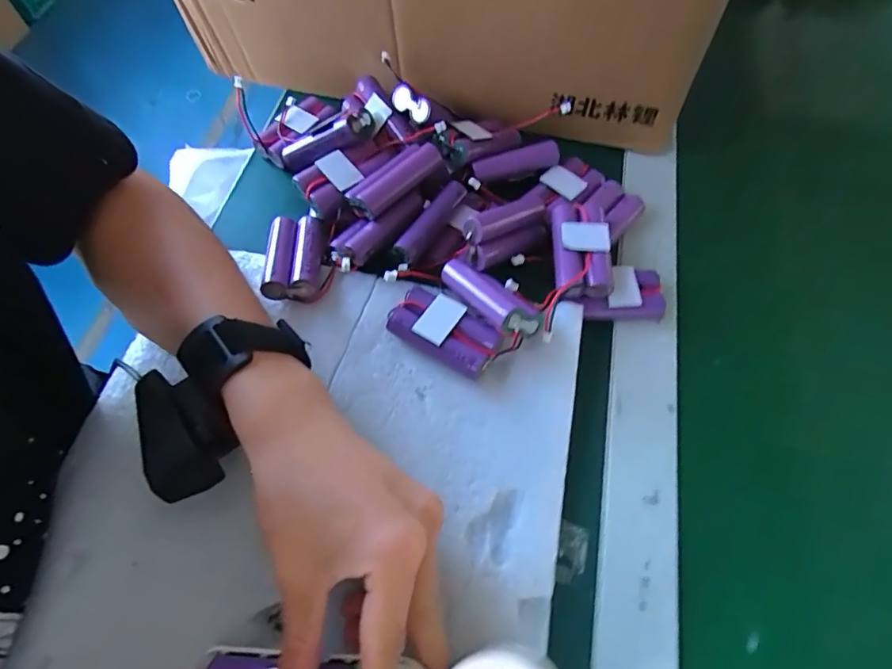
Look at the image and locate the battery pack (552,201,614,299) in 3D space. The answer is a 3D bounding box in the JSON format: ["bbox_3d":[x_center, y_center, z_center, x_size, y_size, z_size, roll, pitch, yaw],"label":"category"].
[{"bbox_3d":[0.088,-0.056,0.333,0.035,0.024,0.069,1,62,1],"label":"battery pack"}]

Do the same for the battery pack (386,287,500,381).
[{"bbox_3d":[-0.002,-0.001,0.313,0.066,0.024,0.033,28,66,14],"label":"battery pack"}]

